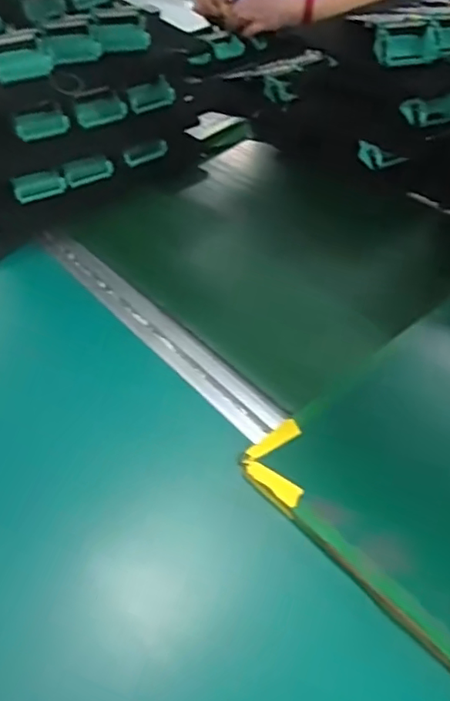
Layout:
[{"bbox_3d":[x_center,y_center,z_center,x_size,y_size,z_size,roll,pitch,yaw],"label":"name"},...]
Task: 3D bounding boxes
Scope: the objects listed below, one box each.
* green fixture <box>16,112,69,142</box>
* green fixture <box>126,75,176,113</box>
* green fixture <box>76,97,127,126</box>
[{"bbox_3d":[-0.252,-0.310,0.814,0.078,0.031,0.012,-28,47,-36],"label":"green fixture"},{"bbox_3d":[-0.109,-0.372,0.869,0.072,0.033,0.026,-33,50,-23],"label":"green fixture"},{"bbox_3d":[-0.176,-0.342,0.844,0.074,0.030,0.014,-21,47,-13],"label":"green fixture"}]

